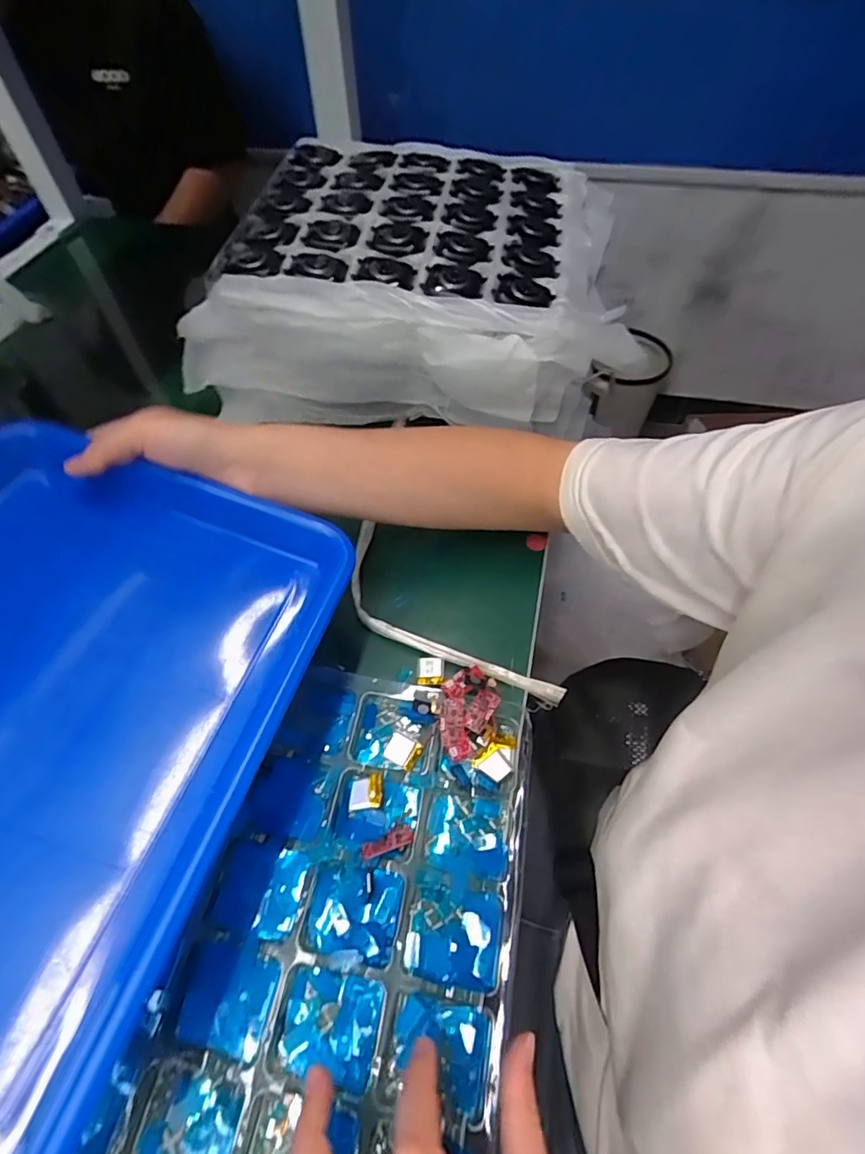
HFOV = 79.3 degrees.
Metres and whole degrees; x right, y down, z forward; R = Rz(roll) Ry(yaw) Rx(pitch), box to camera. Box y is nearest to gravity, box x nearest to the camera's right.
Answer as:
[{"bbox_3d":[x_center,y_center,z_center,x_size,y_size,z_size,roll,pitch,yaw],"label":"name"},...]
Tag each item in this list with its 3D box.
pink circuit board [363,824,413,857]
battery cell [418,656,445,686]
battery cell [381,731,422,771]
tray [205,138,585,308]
[{"bbox_3d":[-0.026,0.153,0.302,0.031,0.004,0.013,-15,26,-22],"label":"pink circuit board"},{"bbox_3d":[-0.001,0.066,0.364,0.018,0.005,0.020,4,56,4],"label":"battery cell"},{"bbox_3d":[-0.019,0.110,0.332,0.022,0.005,0.018,25,60,17],"label":"battery cell"},{"bbox_3d":[-0.021,-0.304,0.437,0.276,0.021,0.205,9,59,3],"label":"tray"}]

